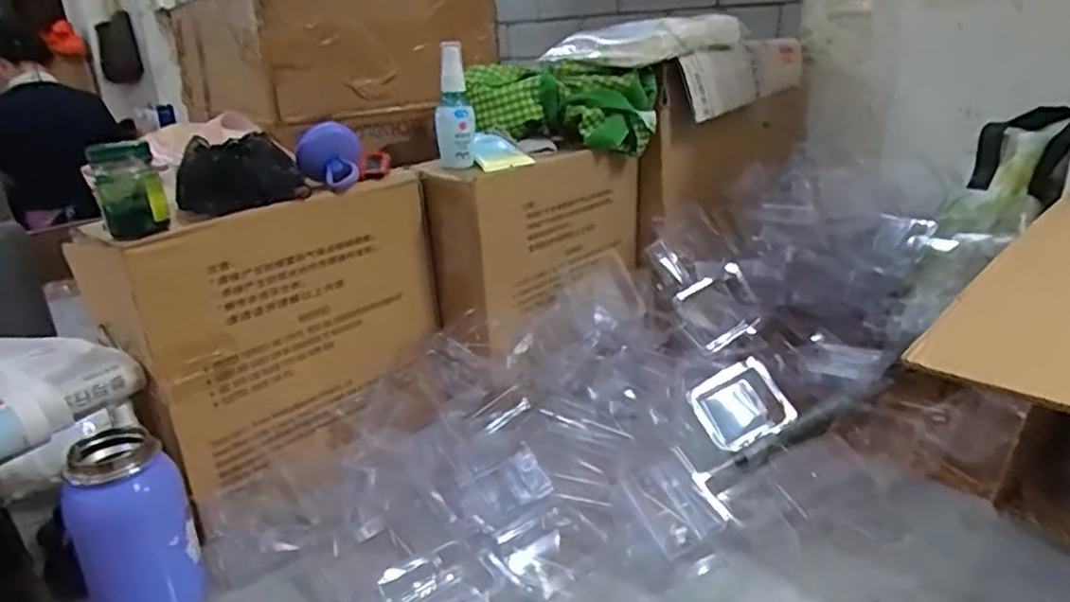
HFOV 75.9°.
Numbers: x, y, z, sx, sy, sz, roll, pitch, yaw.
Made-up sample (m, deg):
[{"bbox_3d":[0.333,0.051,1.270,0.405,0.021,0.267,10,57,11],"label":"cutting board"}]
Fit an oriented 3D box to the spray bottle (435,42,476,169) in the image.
[{"bbox_3d":[-0.081,-0.193,0.685,0.039,0.114,0.038,-3,21,-4],"label":"spray bottle"}]

